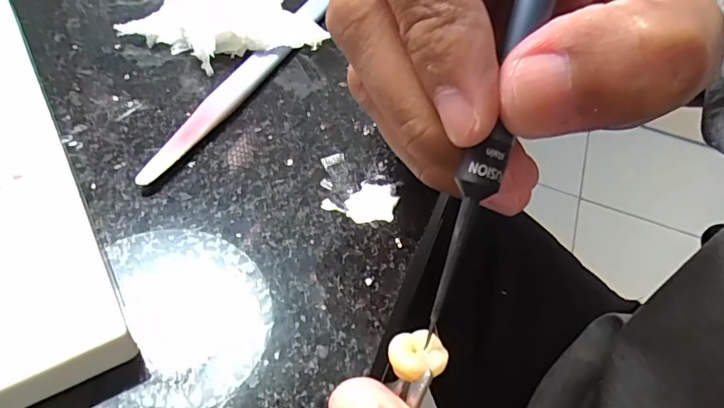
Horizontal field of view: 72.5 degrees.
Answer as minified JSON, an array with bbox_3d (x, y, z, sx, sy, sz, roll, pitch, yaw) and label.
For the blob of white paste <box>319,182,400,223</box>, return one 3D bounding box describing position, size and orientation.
[{"bbox_3d":[0.000,-0.002,0.137,0.021,0.004,0.014,-3,49,-9],"label":"blob of white paste"}]

